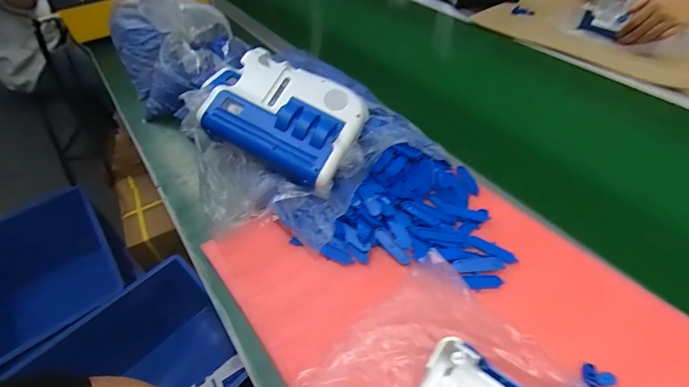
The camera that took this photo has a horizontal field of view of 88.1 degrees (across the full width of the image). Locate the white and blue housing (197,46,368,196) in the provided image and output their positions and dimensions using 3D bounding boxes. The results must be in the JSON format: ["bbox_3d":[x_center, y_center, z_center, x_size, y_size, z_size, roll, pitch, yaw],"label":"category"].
[{"bbox_3d":[-0.081,-0.106,0.458,0.208,0.058,0.153,33,67,7],"label":"white and blue housing"}]

